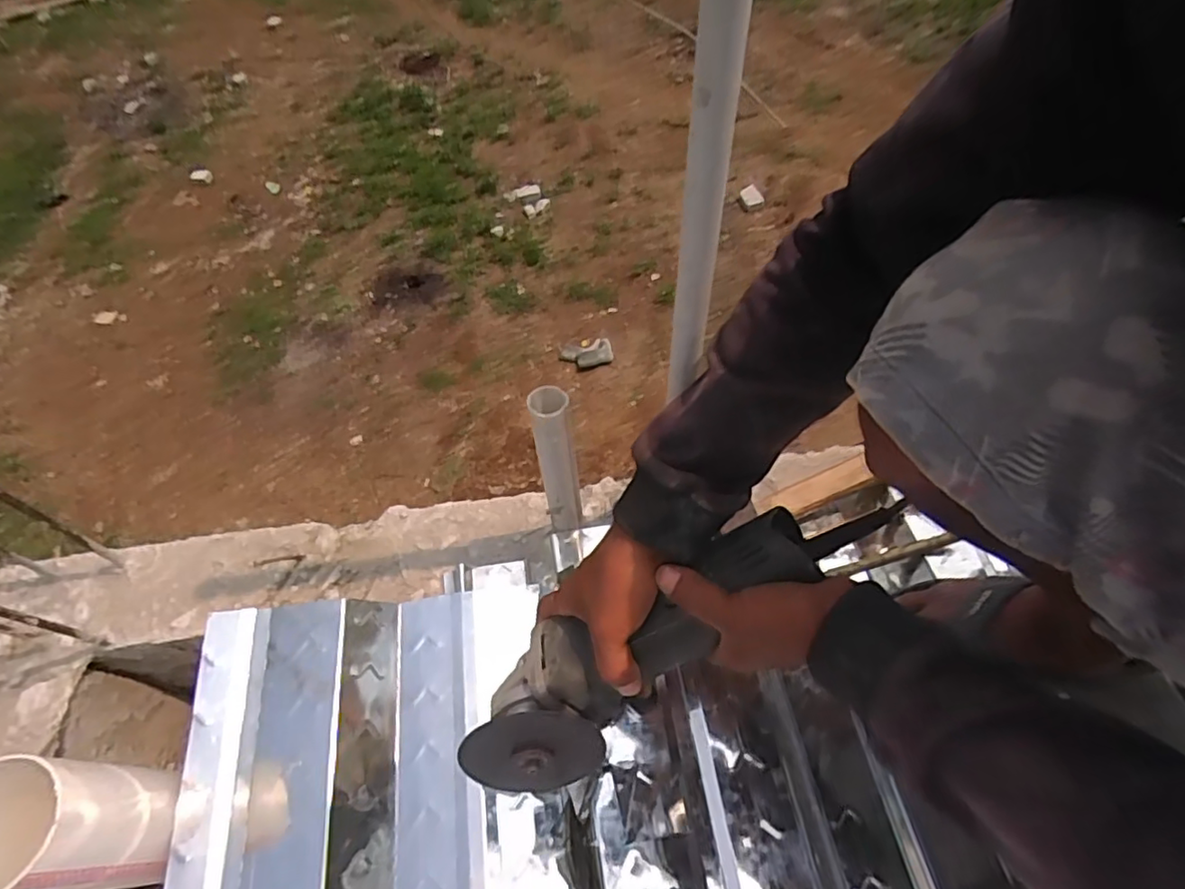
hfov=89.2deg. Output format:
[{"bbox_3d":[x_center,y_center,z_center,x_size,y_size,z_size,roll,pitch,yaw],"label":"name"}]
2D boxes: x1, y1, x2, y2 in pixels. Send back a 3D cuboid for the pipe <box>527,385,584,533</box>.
[{"bbox_3d":[-0.029,0.019,0.525,0.031,0.178,0.038,-6,58,0],"label":"pipe"}]

